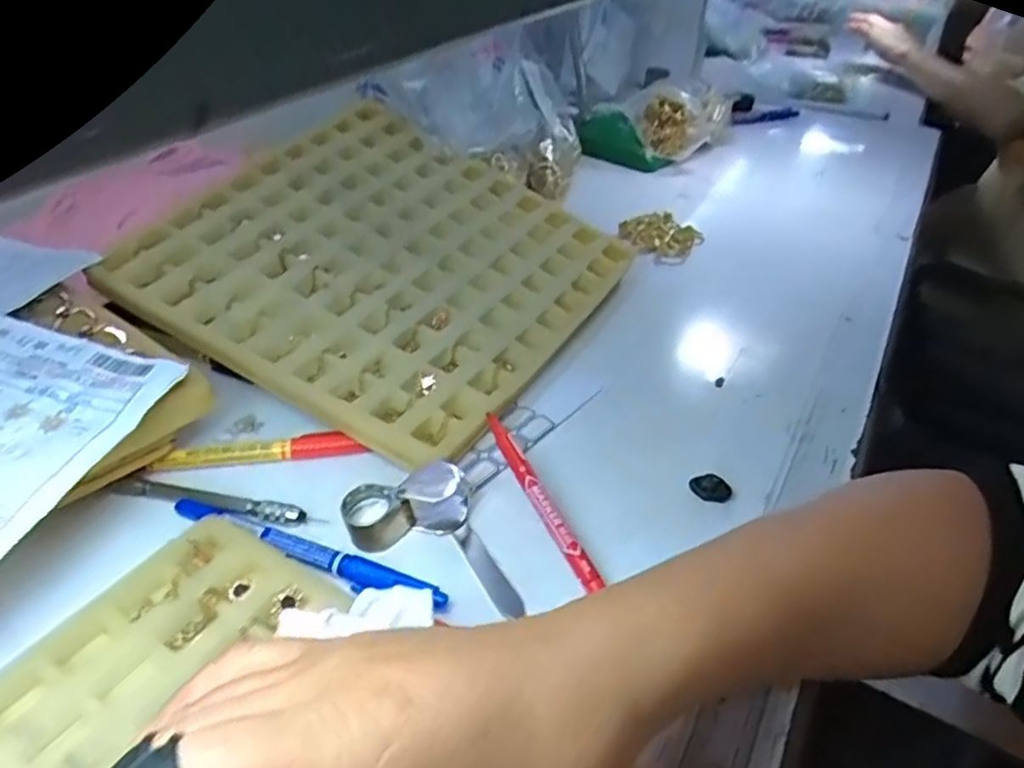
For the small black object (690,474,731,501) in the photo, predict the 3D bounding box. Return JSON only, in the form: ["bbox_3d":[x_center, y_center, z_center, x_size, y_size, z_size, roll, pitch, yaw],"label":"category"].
[{"bbox_3d":[0.100,0.052,0.338,0.020,0.009,0.012,9,37,10],"label":"small black object"}]

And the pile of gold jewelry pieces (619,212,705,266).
[{"bbox_3d":[0.128,-0.126,0.575,0.052,0.020,0.069,-21,42,-27],"label":"pile of gold jewelry pieces"}]

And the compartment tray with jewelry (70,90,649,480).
[{"bbox_3d":[-0.081,-0.086,0.448,0.252,0.018,0.261,29,49,12],"label":"compartment tray with jewelry"}]

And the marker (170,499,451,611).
[{"bbox_3d":[-0.094,0.075,0.302,0.140,0.007,0.013,15,33,16],"label":"marker"}]

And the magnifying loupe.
[{"bbox_3d":[-0.046,0.054,0.311,0.060,0.026,0.024,-16,40,-22],"label":"magnifying loupe"}]

